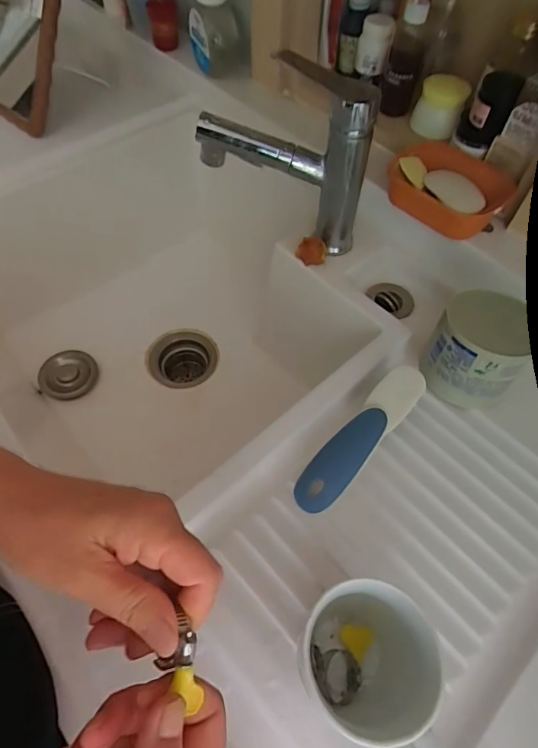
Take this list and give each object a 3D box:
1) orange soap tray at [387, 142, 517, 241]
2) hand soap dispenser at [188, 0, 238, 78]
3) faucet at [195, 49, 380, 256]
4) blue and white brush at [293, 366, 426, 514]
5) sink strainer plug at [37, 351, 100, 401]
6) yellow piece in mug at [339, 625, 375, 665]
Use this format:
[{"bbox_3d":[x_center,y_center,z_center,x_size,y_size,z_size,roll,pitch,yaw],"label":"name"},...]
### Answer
[{"bbox_3d":[0.207,-0.212,0.511,0.131,0.046,0.103,33,64,18],"label":"orange soap tray"},{"bbox_3d":[-0.081,-0.503,0.633,0.071,0.145,0.061,-5,59,-4],"label":"hand soap dispenser"},{"bbox_3d":[0.016,-0.232,0.483,0.179,0.181,0.049,18,60,10],"label":"faucet"},{"bbox_3d":[0.084,0.060,0.408,0.037,0.046,0.162,39,66,20],"label":"blue and white brush"},{"bbox_3d":[-0.304,0.001,0.671,0.077,0.018,0.083,0,59,-1],"label":"sink strainer plug"},{"bbox_3d":[0.065,0.197,0.328,0.022,0.011,0.023,-36,66,-20],"label":"yellow piece in mug"}]

